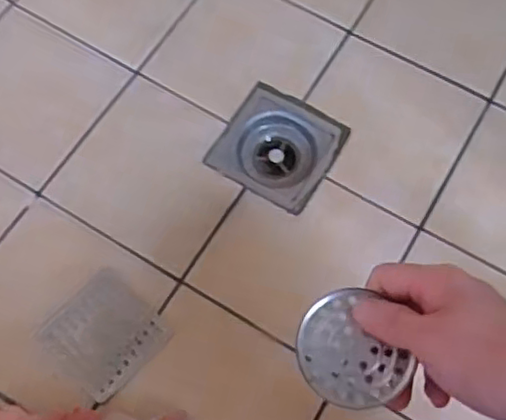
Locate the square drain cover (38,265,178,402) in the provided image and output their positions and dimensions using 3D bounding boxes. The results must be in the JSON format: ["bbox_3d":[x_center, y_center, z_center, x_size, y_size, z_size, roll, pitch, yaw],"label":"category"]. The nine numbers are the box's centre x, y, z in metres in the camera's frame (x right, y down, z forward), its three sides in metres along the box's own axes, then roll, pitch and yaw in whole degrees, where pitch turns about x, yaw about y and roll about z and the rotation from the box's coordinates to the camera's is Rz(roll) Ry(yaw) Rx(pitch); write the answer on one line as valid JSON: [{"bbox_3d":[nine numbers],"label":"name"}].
[{"bbox_3d":[-0.119,0.100,0.518,0.080,0.004,0.081,41,73,14],"label":"square drain cover"}]

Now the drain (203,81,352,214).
[{"bbox_3d":[0.024,-0.055,0.603,0.101,0.027,0.103,29,71,10],"label":"drain"}]

